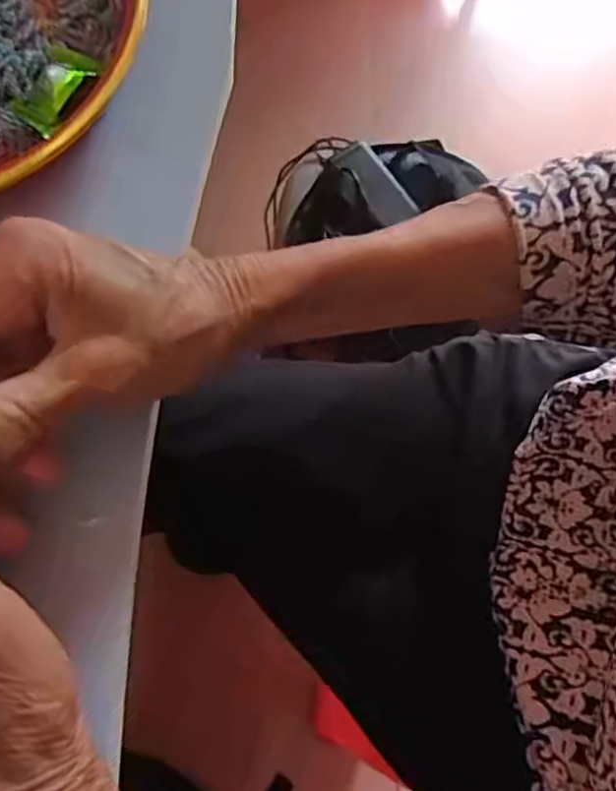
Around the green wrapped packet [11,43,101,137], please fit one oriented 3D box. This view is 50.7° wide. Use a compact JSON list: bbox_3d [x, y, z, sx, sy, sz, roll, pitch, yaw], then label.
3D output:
[{"bbox_3d":[-0.115,-0.139,0.291,0.023,0.013,0.047,23,74,5],"label":"green wrapped packet"}]

